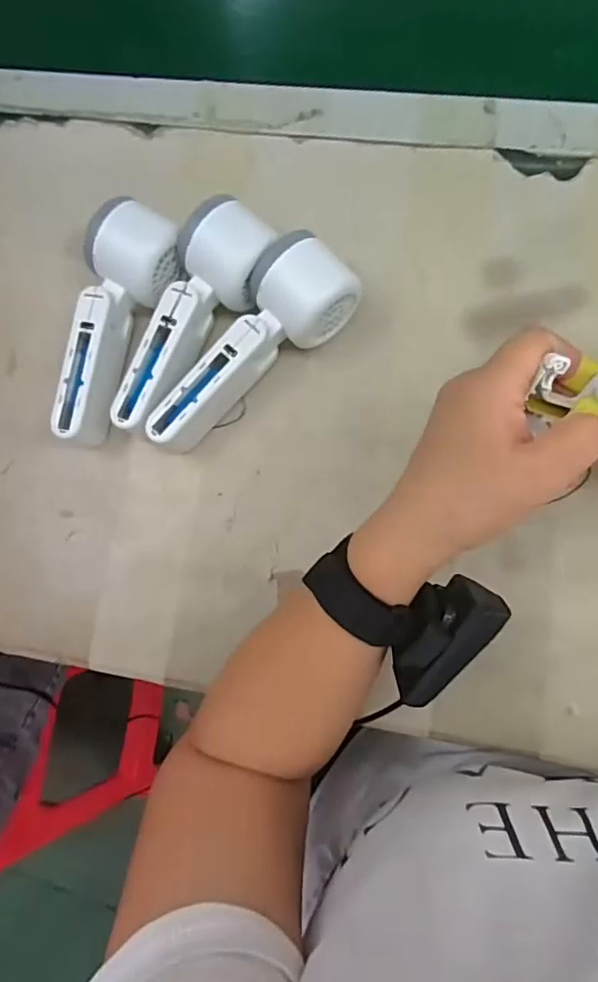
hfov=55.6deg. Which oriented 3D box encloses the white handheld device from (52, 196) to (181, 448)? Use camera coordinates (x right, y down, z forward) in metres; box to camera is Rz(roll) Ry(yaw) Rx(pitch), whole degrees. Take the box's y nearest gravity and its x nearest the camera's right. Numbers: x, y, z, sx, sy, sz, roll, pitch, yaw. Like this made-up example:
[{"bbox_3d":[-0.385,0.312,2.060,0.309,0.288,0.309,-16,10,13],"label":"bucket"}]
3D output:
[{"bbox_3d":[-0.125,-0.113,0.397,0.061,0.053,0.165,13,84,8],"label":"white handheld device"}]

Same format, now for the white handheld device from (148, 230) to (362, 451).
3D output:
[{"bbox_3d":[-0.035,-0.093,0.380,0.168,0.052,0.063,-44,80,-1],"label":"white handheld device"}]

